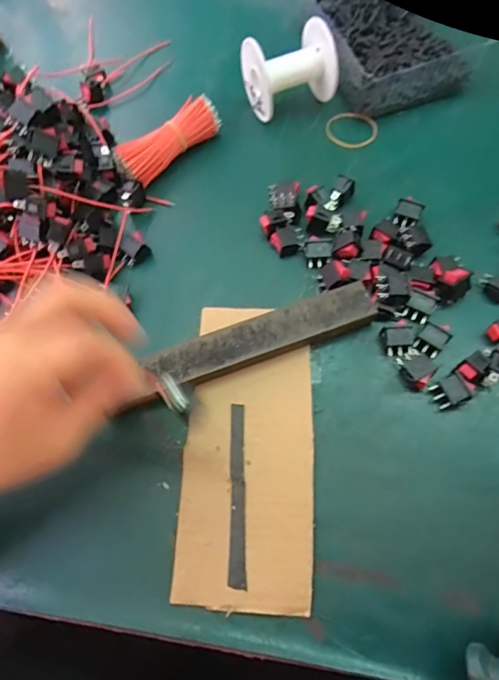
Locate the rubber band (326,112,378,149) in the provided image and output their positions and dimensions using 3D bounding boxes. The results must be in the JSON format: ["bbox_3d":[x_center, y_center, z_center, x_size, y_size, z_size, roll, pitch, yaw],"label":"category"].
[{"bbox_3d":[0.094,-0.194,0.416,0.047,0.007,0.038,12,68,8],"label":"rubber band"}]

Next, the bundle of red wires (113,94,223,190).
[{"bbox_3d":[-0.072,-0.174,0.399,0.099,0.032,0.030,-43,72,-15],"label":"bundle of red wires"}]

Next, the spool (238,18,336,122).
[{"bbox_3d":[0.037,-0.239,0.406,0.077,0.060,0.060,-25,68,-8],"label":"spool"}]

